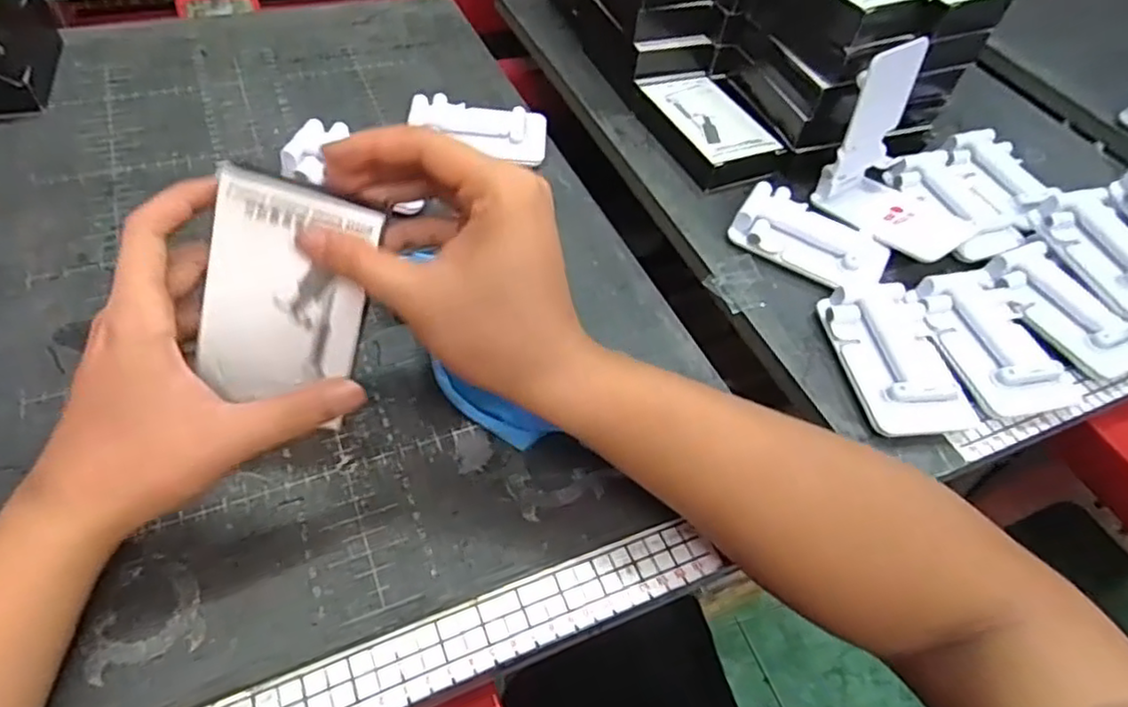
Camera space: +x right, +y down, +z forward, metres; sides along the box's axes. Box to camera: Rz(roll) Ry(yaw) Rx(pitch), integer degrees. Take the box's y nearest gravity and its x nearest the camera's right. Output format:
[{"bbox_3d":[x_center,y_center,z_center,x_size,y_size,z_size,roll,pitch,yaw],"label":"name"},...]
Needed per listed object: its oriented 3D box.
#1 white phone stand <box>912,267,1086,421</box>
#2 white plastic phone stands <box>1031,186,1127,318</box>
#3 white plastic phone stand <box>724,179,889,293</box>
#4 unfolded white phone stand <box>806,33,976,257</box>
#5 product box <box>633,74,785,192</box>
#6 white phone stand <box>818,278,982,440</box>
[{"bbox_3d":[0.282,-0.011,0.440,0.070,0.022,0.106,-9,53,-13],"label":"white phone stand"},{"bbox_3d":[0.386,-0.072,0.476,0.052,0.032,0.108,-7,53,-12],"label":"white plastic phone stands"},{"bbox_3d":[0.180,-0.084,0.487,0.106,0.017,0.069,38,57,22],"label":"white plastic phone stand"},{"bbox_3d":[0.256,-0.142,0.475,0.115,0.100,0.084,34,56,20],"label":"unfolded white phone stand"},{"bbox_3d":[0.120,-0.192,0.563,0.081,0.029,0.131,-18,55,-20],"label":"product box"},{"bbox_3d":[0.213,0.000,0.422,0.070,0.019,0.105,-2,52,-8],"label":"white phone stand"}]

